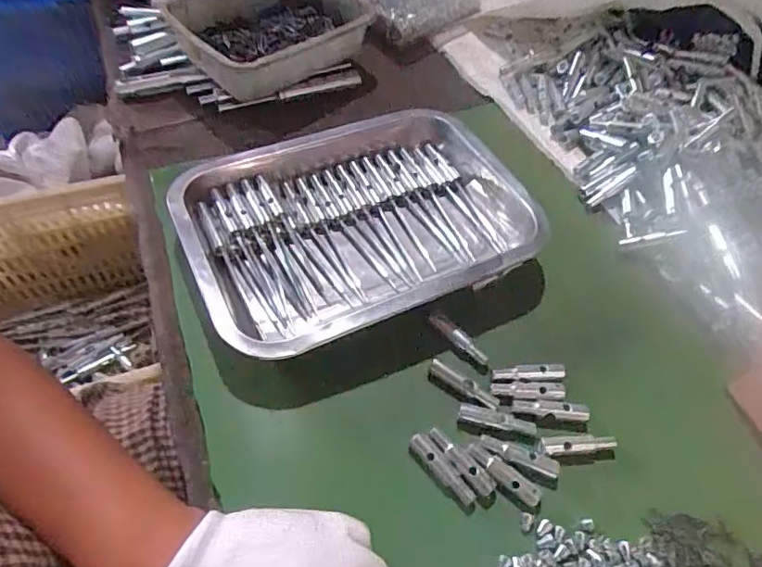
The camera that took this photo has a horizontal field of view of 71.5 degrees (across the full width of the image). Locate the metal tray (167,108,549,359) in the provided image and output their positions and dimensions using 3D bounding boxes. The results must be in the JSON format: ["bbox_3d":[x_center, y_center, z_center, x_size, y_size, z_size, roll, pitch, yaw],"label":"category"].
[{"bbox_3d":[-0.012,-0.053,0.412,0.268,0.035,0.193,-21,61,-17],"label":"metal tray"}]

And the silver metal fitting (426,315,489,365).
[{"bbox_3d":[0.056,0.038,0.378,0.050,0.006,0.010,41,65,7],"label":"silver metal fitting"}]

